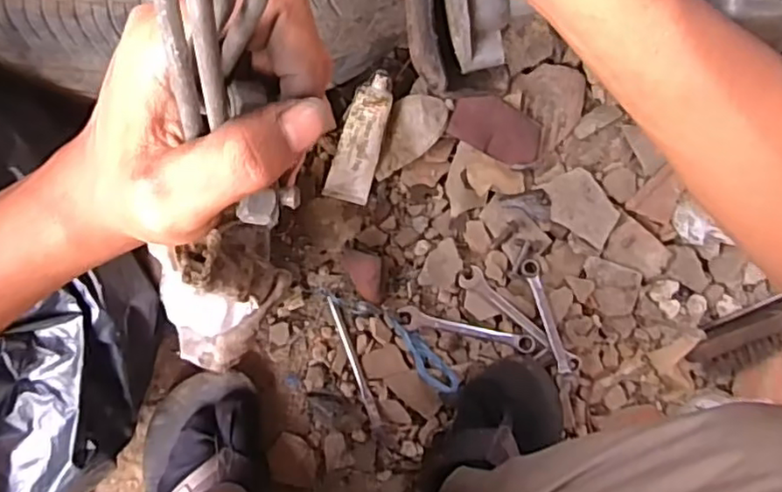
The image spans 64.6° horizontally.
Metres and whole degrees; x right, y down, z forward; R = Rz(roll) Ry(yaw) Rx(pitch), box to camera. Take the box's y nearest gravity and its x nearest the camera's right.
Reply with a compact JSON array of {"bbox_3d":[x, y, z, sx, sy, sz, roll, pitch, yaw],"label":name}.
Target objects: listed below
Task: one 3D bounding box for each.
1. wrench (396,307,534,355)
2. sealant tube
[{"bbox_3d":[0.079,0.089,0.639,0.143,0.014,0.022,14,90,-5],"label":"wrench"},{"bbox_3d":[-0.028,-0.105,0.605,0.044,0.015,0.130,17,114,-5],"label":"sealant tube"}]

